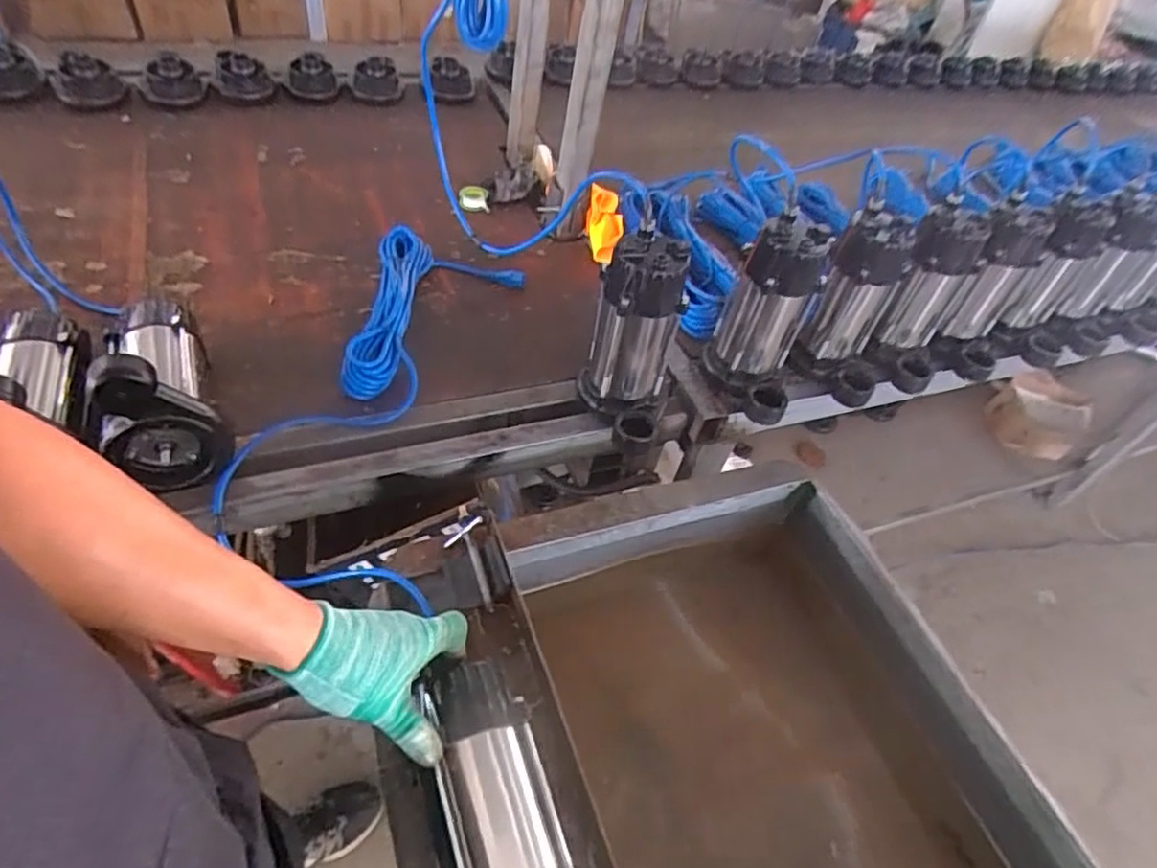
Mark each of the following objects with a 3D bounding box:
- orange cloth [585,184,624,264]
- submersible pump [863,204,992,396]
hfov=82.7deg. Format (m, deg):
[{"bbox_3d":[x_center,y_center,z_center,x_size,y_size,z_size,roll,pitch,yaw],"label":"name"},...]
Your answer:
[{"bbox_3d":[0.046,-0.371,1.146,0.068,0.095,0.126,11,47,-1],"label":"orange cloth"},{"bbox_3d":[0.508,-0.196,0.949,0.120,0.220,0.127,31,50,16],"label":"submersible pump"}]

